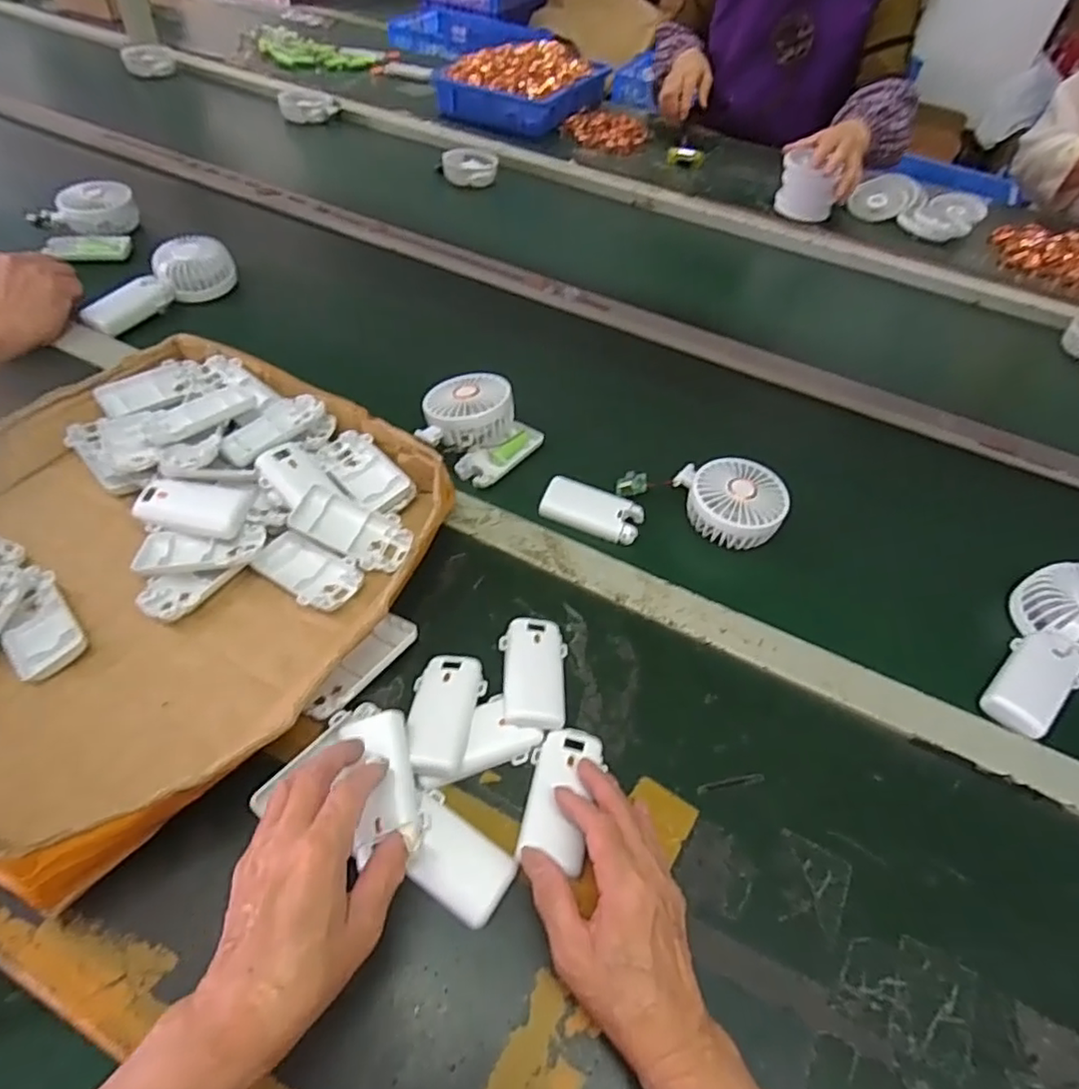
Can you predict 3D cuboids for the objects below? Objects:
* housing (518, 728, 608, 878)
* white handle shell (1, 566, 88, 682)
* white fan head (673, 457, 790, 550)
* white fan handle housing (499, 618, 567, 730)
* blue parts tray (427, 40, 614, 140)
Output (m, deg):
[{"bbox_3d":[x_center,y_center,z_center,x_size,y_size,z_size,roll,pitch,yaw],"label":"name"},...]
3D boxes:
[{"bbox_3d":[0.016,0.165,0.423,0.046,0.021,0.091,10,48,5],"label":"housing"},{"bbox_3d":[-0.374,0.060,0.472,0.045,0.024,0.087,-33,60,-26],"label":"white handle shell"},{"bbox_3d":[0.186,-0.042,0.601,0.085,0.036,0.095,-11,52,-12],"label":"white fan head"},{"bbox_3d":[-0.005,0.098,0.486,0.048,0.023,0.091,3,51,-1],"label":"white fan handle housing"},{"bbox_3d":[-0.021,-0.906,1.236,0.256,0.079,0.326,23,53,15],"label":"blue parts tray"}]

